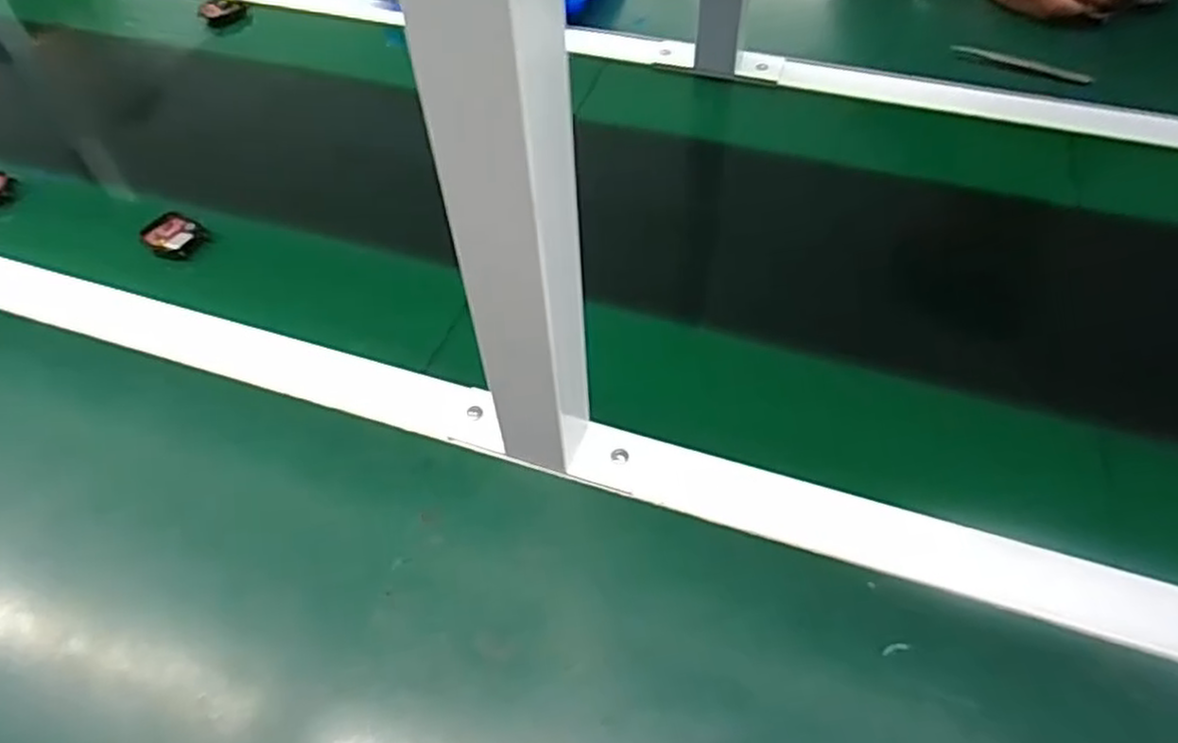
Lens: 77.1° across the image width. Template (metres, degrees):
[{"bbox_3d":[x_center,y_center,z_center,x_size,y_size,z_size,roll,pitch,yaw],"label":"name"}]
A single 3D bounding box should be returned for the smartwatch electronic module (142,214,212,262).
[{"bbox_3d":[-0.319,-0.104,0.568,0.049,0.008,0.037,27,58,21],"label":"smartwatch electronic module"}]

